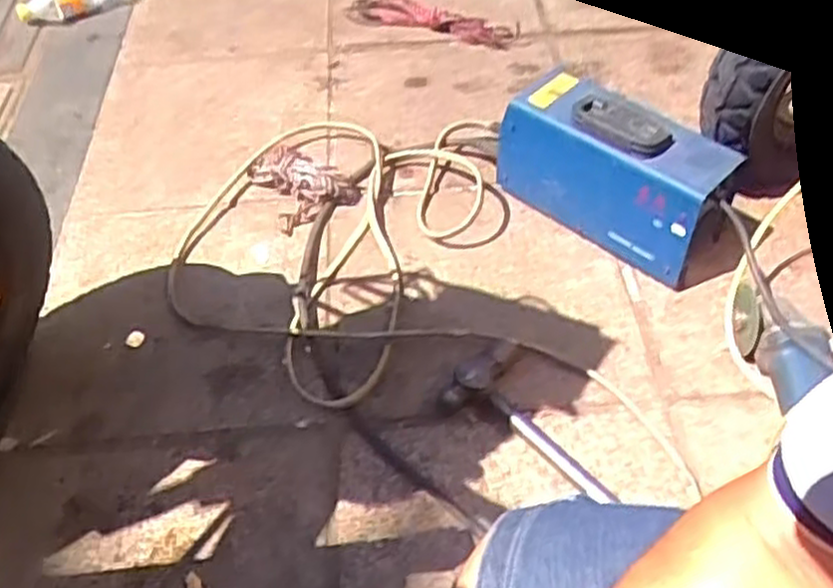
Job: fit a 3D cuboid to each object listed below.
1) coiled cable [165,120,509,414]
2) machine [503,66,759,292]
[{"bbox_3d":[-0.121,-0.086,1.150,0.438,0.039,0.554,5,49,4],"label":"coiled cable"},{"bbox_3d":[0.277,-0.166,1.091,0.121,0.205,0.334,-38,58,-27],"label":"machine"}]

